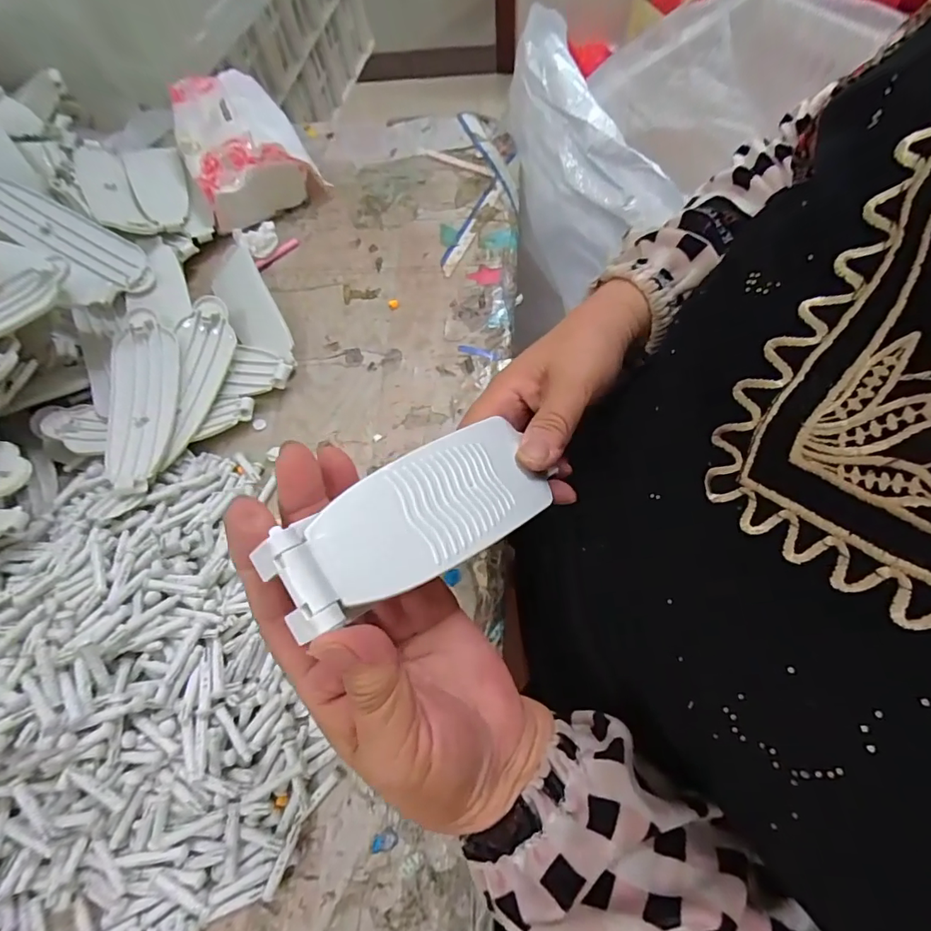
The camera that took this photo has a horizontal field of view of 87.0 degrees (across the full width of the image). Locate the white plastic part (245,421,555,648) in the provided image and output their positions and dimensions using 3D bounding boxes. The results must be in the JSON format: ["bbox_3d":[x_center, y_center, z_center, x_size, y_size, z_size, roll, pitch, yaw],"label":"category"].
[{"bbox_3d":[-0.011,0.017,0.196,0.046,0.018,0.130,46,42,17],"label":"white plastic part"}]

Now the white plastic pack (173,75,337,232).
[{"bbox_3d":[-0.217,-0.309,0.474,0.110,0.062,0.130,-32,68,-7],"label":"white plastic pack"}]

